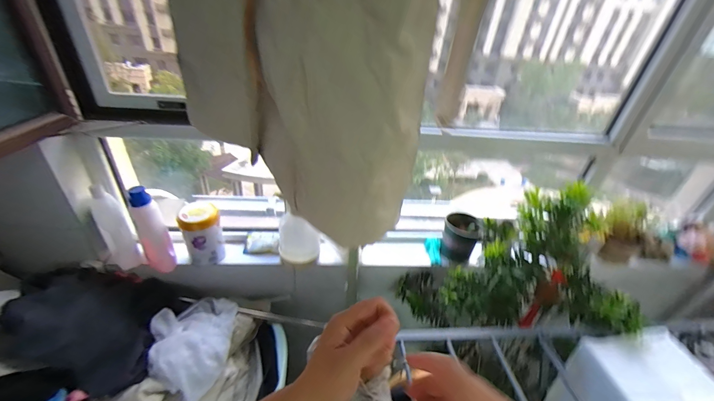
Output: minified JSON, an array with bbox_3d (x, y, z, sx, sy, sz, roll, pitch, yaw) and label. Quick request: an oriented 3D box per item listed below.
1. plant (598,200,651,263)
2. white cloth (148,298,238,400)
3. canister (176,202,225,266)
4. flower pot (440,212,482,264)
[{"bbox_3d":[1.090,0.135,1.255,0.153,0.252,0.112,19,36,18],"label":"plant"},{"bbox_3d":[-0.512,0.450,0.972,0.239,0.116,0.325,-7,36,-19],"label":"white cloth"},{"bbox_3d":[-0.550,0.127,1.105,0.125,0.237,0.131,-11,37,-23],"label":"canister"},{"bbox_3d":[0.404,0.146,1.229,0.128,0.156,0.116,17,35,15],"label":"flower pot"}]

